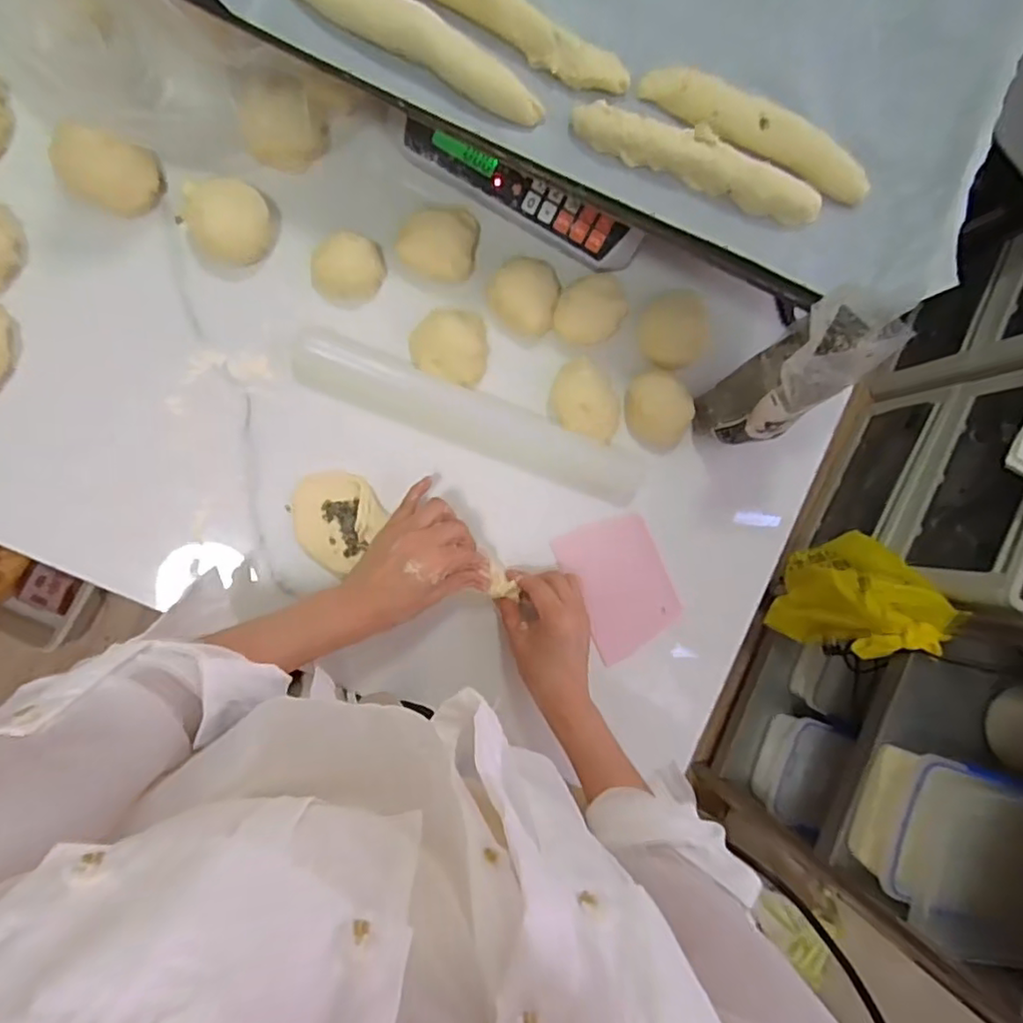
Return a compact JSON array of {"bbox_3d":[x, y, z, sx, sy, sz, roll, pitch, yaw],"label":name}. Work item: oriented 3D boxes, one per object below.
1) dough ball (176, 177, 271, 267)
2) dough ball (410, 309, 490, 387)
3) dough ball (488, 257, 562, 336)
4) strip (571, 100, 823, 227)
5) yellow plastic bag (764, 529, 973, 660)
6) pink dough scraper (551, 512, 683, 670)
[{"bbox_3d":[-0.227,-0.234,0.515,0.061,0.038,0.064,0,90,-11],"label":"dough ball"},{"bbox_3d":[-0.053,-0.145,0.560,0.067,0.034,0.064,0,90,-11],"label":"dough ball"},{"bbox_3d":[0.012,-0.195,0.576,0.062,0.033,0.061,0,90,-11],"label":"dough ball"},{"bbox_3d":[0.147,-0.270,0.492,0.202,0.027,0.037,18,87,-11],"label":"strip"},{"bbox_3d":[0.632,0.150,1.191,0.117,0.332,0.225,9,88,-11],"label":"yellow plastic bag"},{"bbox_3d":[0.103,0.066,0.602,0.089,0.005,0.125,-25,94,-8],"label":"pink dough scraper"}]

